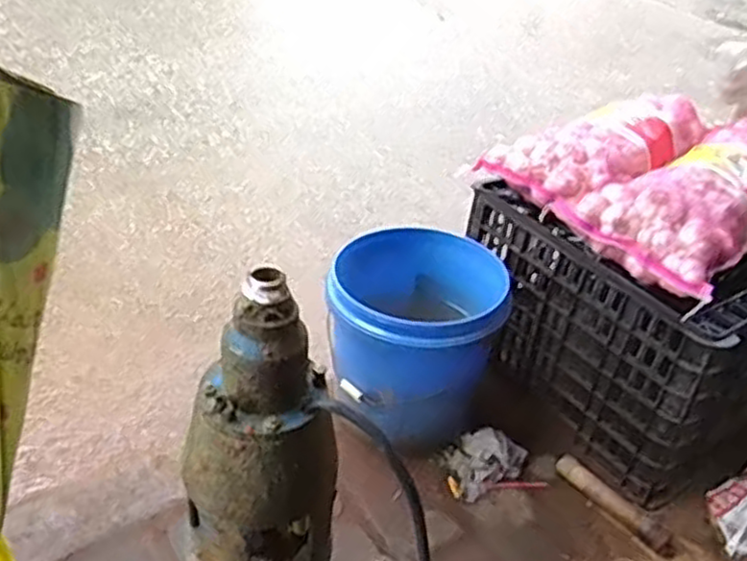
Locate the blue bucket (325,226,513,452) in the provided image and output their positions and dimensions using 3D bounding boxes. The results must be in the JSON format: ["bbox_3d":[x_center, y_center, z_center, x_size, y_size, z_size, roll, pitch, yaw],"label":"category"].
[{"bbox_3d":[0.059,0.078,1.107,0.248,0.230,0.255,6,35,-4],"label":"blue bucket"}]

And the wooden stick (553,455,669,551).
[{"bbox_3d":[0.340,0.315,1.035,0.032,0.026,0.182,-20,44,-34],"label":"wooden stick"}]

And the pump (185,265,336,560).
[{"bbox_3d":[-0.092,0.235,0.580,0.112,0.512,0.088,-15,41,-29],"label":"pump"}]

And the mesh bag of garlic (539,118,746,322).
[{"bbox_3d":[0.476,-0.131,1.076,0.393,0.112,0.246,-24,47,-37],"label":"mesh bag of garlic"}]

